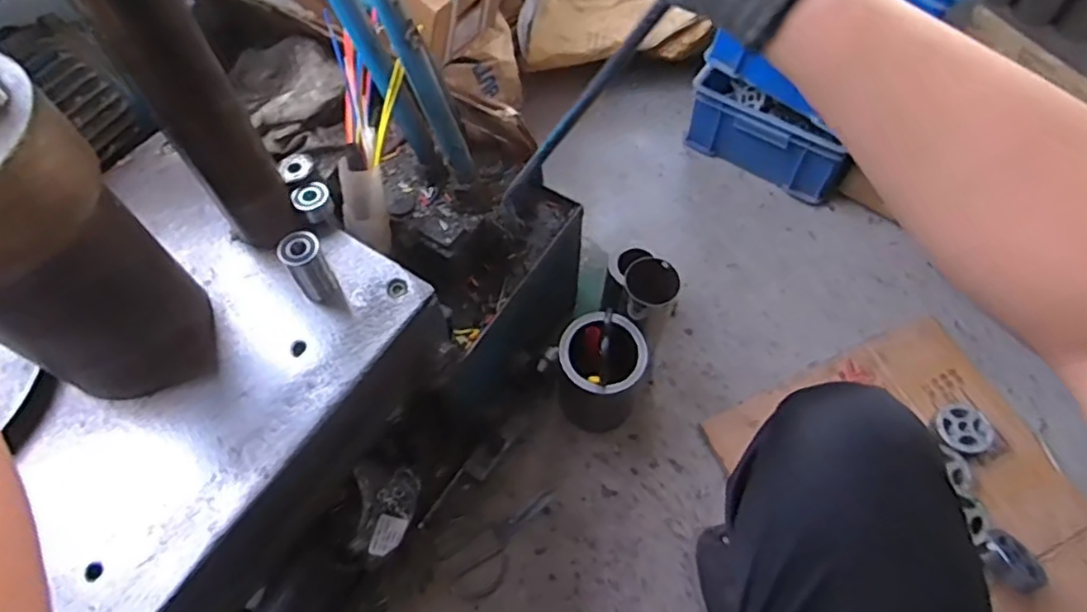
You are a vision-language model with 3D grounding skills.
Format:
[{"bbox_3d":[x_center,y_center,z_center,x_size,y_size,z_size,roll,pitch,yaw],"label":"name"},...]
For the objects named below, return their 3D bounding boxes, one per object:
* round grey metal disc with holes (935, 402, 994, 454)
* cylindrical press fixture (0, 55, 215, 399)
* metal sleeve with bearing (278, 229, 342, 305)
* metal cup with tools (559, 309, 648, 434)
[{"bbox_3d":[0.629,0.183,0.966,0.073,0.015,0.075,0,61,1],"label":"round grey metal disc with holes"},{"bbox_3d":[-0.352,-0.031,0.479,0.105,0.248,0.130,32,66,17],"label":"cylindrical press fixture"},{"bbox_3d":[-0.210,-0.034,0.582,0.033,0.069,0.031,-31,65,-15],"label":"metal sleeve with bearing"},{"bbox_3d":[0.081,0.097,0.928,0.112,0.221,0.107,0,61,1],"label":"metal cup with tools"}]

